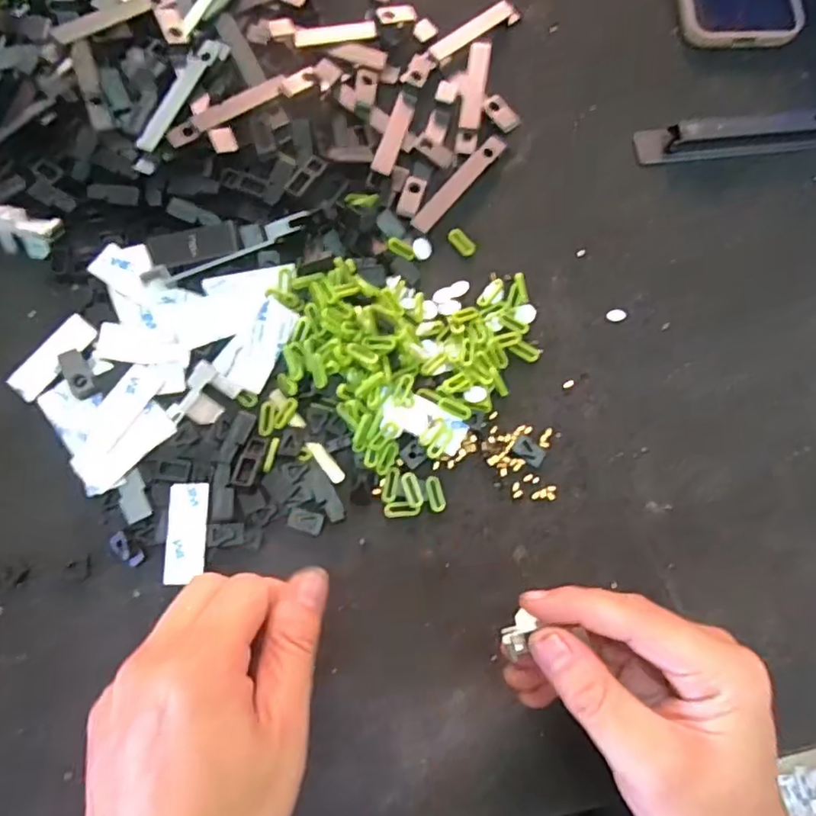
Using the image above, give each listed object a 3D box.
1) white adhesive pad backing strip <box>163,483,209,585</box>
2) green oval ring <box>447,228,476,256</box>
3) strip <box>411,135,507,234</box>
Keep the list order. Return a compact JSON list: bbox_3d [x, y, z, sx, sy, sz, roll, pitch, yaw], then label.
[{"bbox_3d":[-0.117,0.066,0.302,0.021,0.004,0.051,-1,77,-2],"label":"white adhesive pad backing strip"},{"bbox_3d":[0.034,-0.103,0.354,0.010,0.004,0.019,-40,81,-10],"label":"green oval ring"},{"bbox_3d":[0.032,-0.141,0.359,0.014,0.004,0.084,39,77,5],"label":"strip"}]

